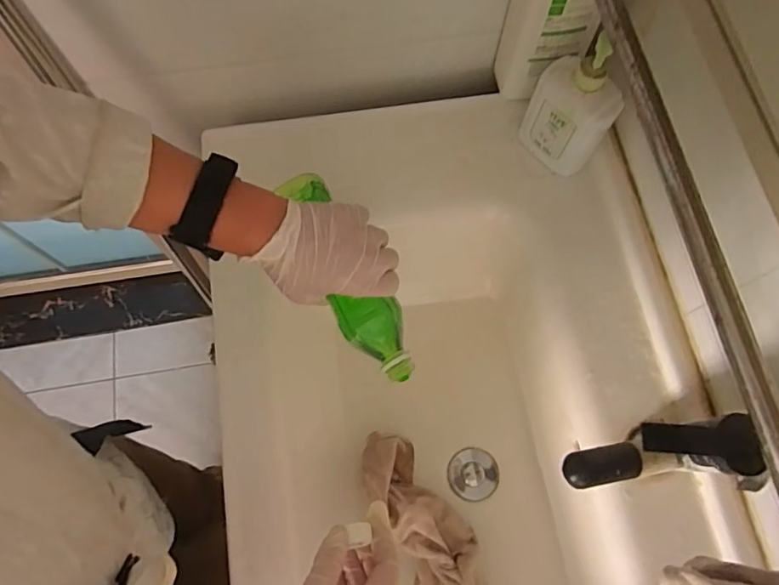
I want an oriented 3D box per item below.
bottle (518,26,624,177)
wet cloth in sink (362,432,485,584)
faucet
[{"bbox_3d":[0.198,-0.195,0.576,0.095,0.162,0.049,36,75,10],"label":"bottle"},{"bbox_3d":[0.040,0.263,0.603,0.079,0.072,0.221,-34,75,-11],"label":"wet cloth in sink"},{"bbox_3d":[0.200,0.127,0.402,0.128,0.076,0.049,-6,72,-3],"label":"faucet"}]

